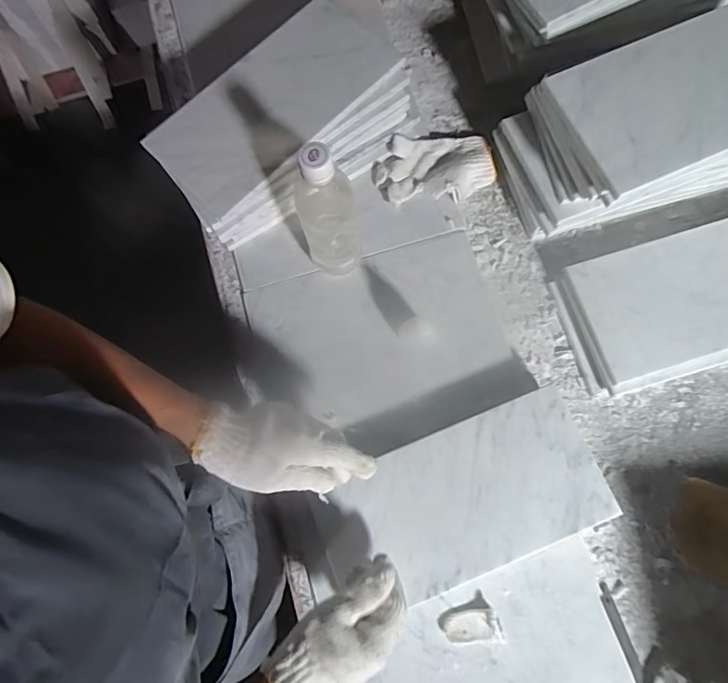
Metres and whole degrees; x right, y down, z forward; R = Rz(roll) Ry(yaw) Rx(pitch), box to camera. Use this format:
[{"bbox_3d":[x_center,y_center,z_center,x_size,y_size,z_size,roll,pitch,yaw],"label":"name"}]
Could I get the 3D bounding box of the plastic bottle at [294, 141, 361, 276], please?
[{"bbox_3d":[-0.039,-0.134,0.511,0.061,0.205,0.057,-12,74,-1],"label":"plastic bottle"}]

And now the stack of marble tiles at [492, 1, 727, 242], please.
[{"bbox_3d":[0.340,-0.251,0.554,0.294,0.169,0.173,-20,77,-5],"label":"stack of marble tiles"}]

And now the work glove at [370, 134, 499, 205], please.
[{"bbox_3d":[0.095,-0.233,0.626,0.157,0.025,0.093,-4,76,-1],"label":"work glove"}]

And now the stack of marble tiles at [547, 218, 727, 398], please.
[{"bbox_3d":[0.426,-0.056,0.574,0.347,0.043,0.169,-16,77,-4],"label":"stack of marble tiles"}]

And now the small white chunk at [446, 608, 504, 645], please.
[{"bbox_3d":[0.116,0.305,0.497,0.057,0.016,0.032,-7,76,-2],"label":"small white chunk"}]

